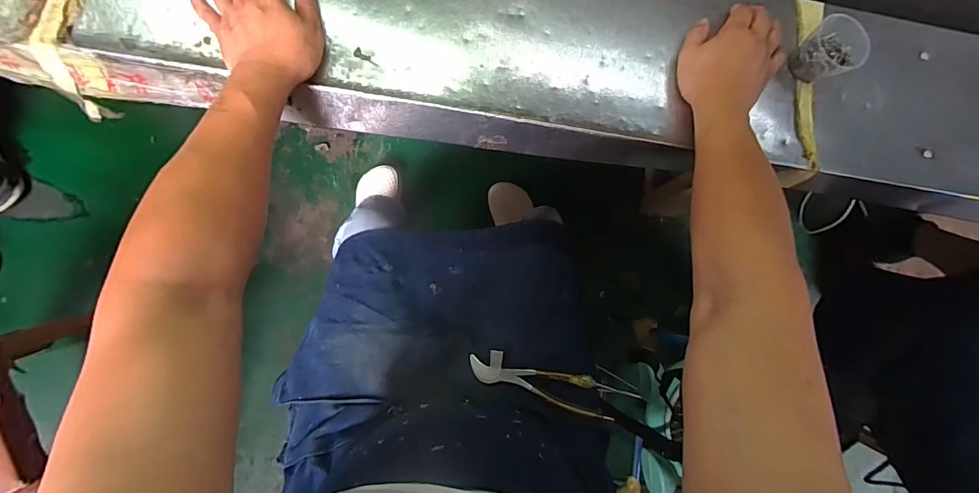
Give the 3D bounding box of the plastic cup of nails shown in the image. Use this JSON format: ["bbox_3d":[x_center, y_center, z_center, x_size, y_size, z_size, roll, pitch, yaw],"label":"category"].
[{"bbox_3d":[0.379,-0.219,0.482,0.058,0.054,0.065,-30,88,-9],"label":"plastic cup of nails"}]

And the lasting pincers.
[{"bbox_3d":[0.063,0.176,0.554,0.185,0.017,0.045,11,83,16],"label":"lasting pincers"}]

